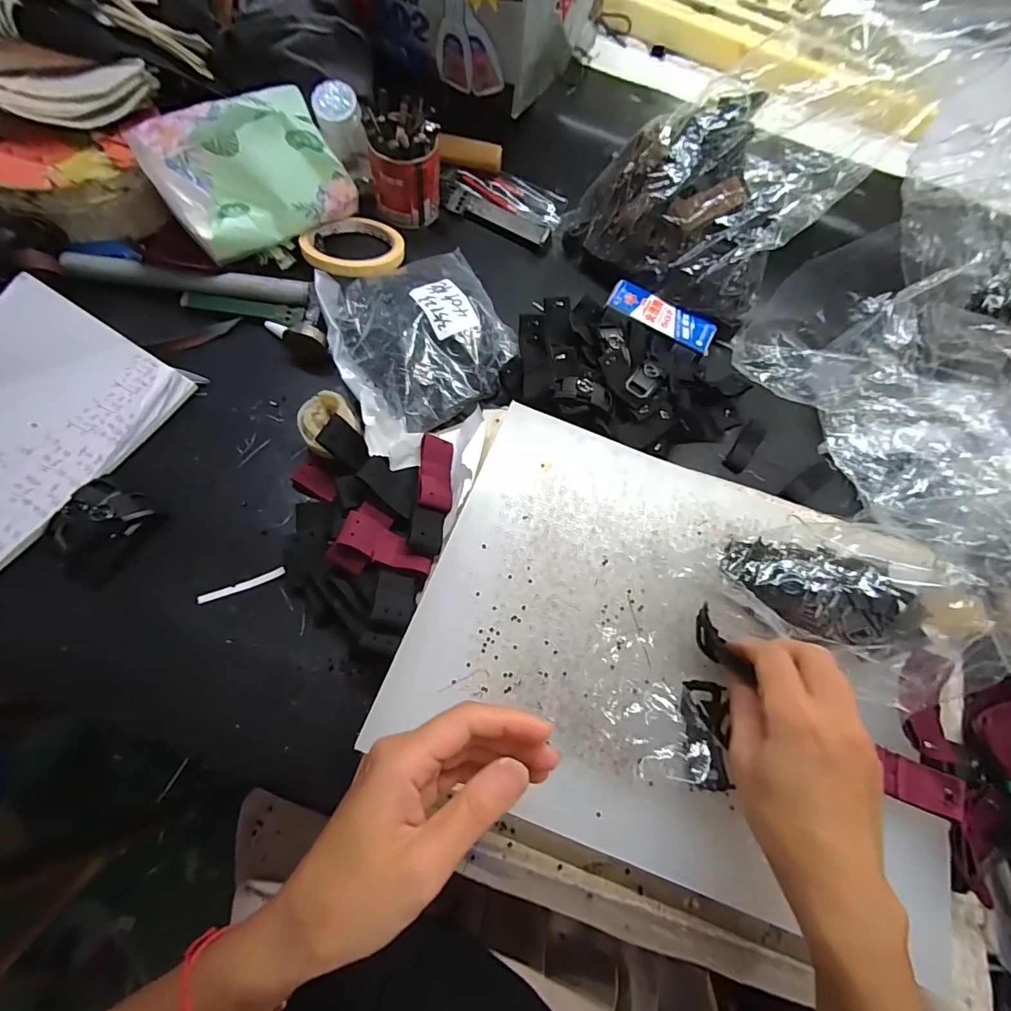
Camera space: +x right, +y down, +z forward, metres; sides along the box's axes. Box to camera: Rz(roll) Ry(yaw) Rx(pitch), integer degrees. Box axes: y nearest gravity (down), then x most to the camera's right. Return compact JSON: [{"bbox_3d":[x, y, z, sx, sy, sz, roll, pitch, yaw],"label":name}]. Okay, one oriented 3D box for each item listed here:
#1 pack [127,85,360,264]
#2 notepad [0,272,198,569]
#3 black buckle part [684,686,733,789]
[{"bbox_3d":[-0.212,-0.281,0.402,0.153,0.087,0.073,-31,75,-17],"label":"pack"},{"bbox_3d":[-0.361,-0.051,0.326,0.146,0.029,0.209,32,73,-5],"label":"notepad"},{"bbox_3d":[0.122,0.138,0.282,0.028,0.013,0.058,10,68,-3],"label":"black buckle part"}]

